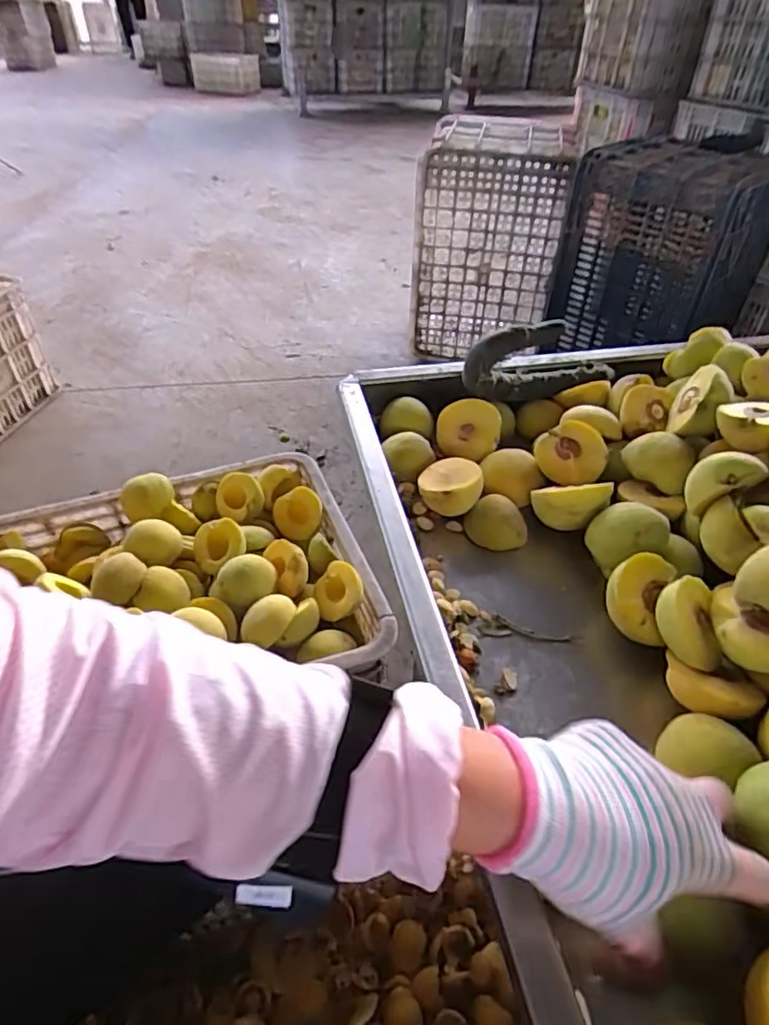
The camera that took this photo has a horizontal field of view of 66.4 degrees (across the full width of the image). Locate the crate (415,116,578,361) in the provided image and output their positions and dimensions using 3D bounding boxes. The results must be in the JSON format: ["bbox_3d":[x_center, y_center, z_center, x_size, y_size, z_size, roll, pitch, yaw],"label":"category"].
[{"bbox_3d":[0.265,-0.652,1.460,0.326,0.495,0.223,14,43,13],"label":"crate"}]

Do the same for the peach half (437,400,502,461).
[{"bbox_3d":[0.089,-0.087,0.605,0.063,0.056,0.032,7,11,21],"label":"peach half"}]

